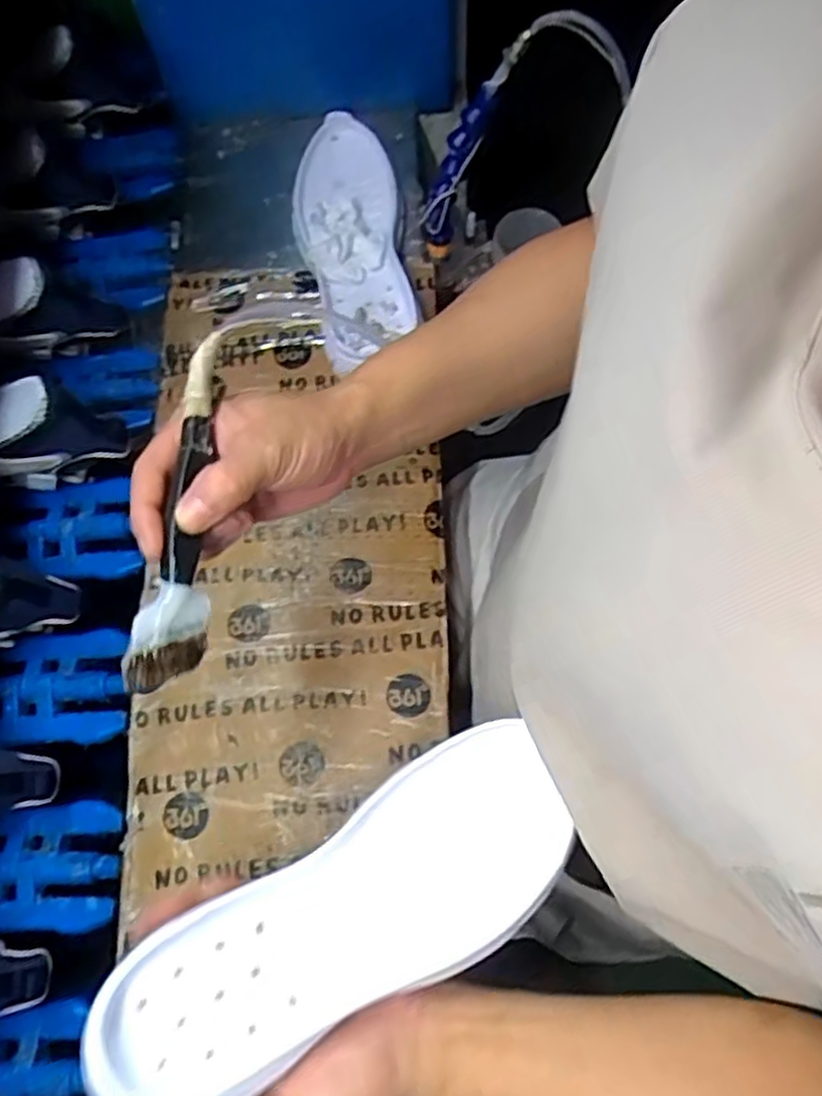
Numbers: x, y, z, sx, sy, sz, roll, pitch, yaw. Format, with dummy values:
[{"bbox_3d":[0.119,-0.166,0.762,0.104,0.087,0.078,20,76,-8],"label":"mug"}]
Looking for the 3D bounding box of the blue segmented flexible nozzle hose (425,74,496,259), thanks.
[{"bbox_3d":[0.037,-0.319,0.641,0.020,0.150,0.027,37,52,10],"label":"blue segmented flexible nozzle hose"}]

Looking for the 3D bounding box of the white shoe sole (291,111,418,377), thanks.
[{"bbox_3d":[-0.054,-0.280,0.682,0.099,0.042,0.278,-7,73,-4],"label":"white shoe sole"}]

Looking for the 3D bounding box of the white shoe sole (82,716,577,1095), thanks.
[{"bbox_3d":[-0.033,0.192,0.388,0.257,0.024,0.093,-29,75,-14],"label":"white shoe sole"}]

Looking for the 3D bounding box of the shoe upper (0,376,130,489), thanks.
[{"bbox_3d":[-0.359,-0.091,0.647,0.205,0.107,0.077,0,73,-1],"label":"shoe upper"}]

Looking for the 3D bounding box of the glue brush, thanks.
[{"bbox_3d":[-0.113,-0.018,0.369,0.029,0.022,0.174,4,79,0],"label":"glue brush"}]

